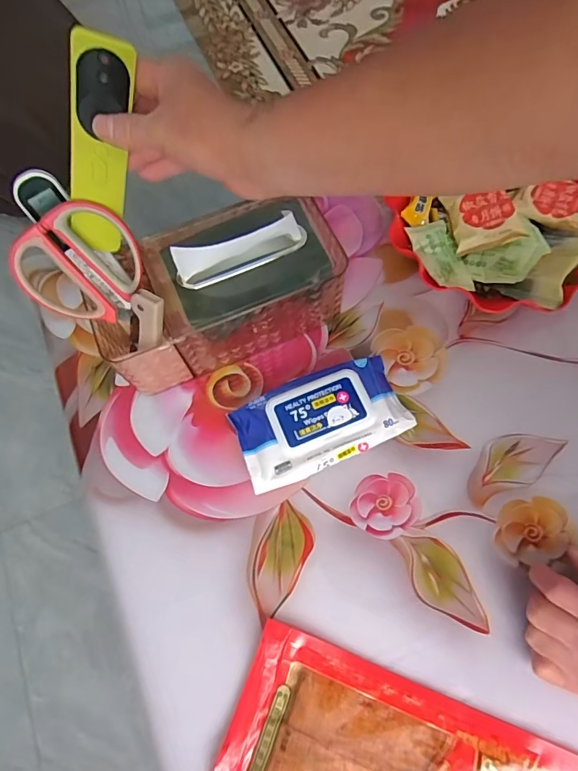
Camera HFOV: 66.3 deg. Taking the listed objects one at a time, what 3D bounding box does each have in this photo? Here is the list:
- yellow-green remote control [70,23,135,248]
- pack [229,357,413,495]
[{"bbox_3d":[-0.139,-0.166,0.326,0.038,0.150,0.010,0,47,-26],"label":"yellow-green remote control"},{"bbox_3d":[0.030,0.033,0.426,0.159,0.031,0.086,-23,70,-6],"label":"pack"}]

